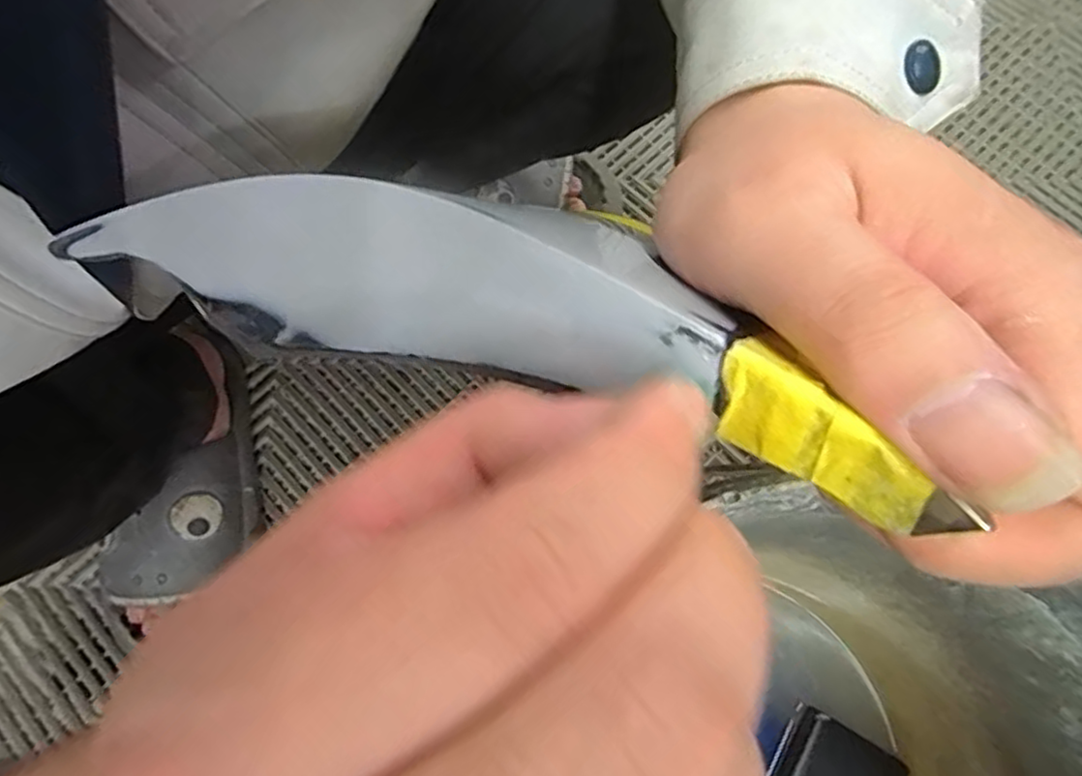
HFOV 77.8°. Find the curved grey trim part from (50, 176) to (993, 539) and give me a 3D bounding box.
[{"bbox_3d":[-0.018,-0.017,0.138,0.181,0.029,0.030,17,69,17],"label":"curved grey trim part"}]

